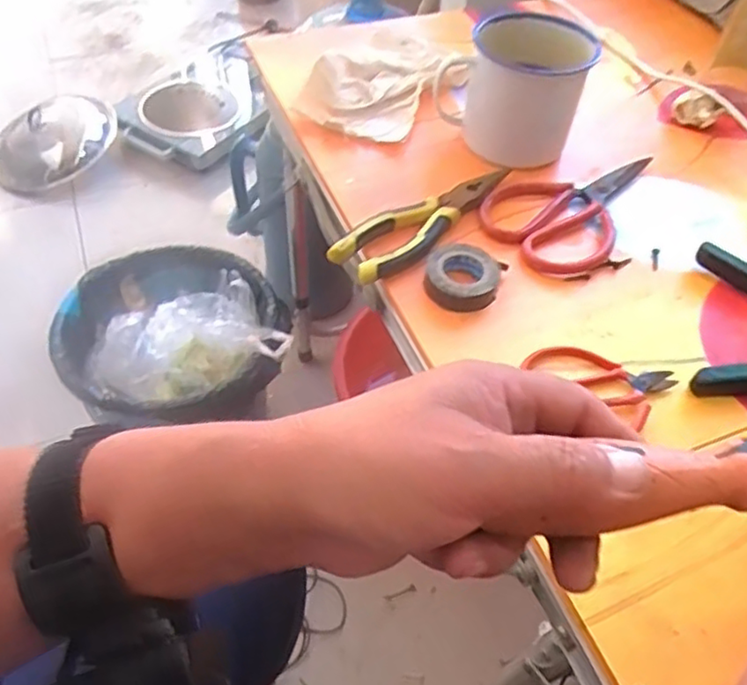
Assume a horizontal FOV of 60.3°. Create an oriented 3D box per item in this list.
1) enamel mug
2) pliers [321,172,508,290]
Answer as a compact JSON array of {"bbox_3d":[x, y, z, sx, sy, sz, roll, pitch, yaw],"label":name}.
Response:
[{"bbox_3d":[0.122,-0.229,0.572,0.119,0.106,0.080,38,58,24],"label":"enamel mug"},{"bbox_3d":[0.042,-0.101,0.522,0.051,0.015,0.172,37,58,24],"label":"pliers"}]

